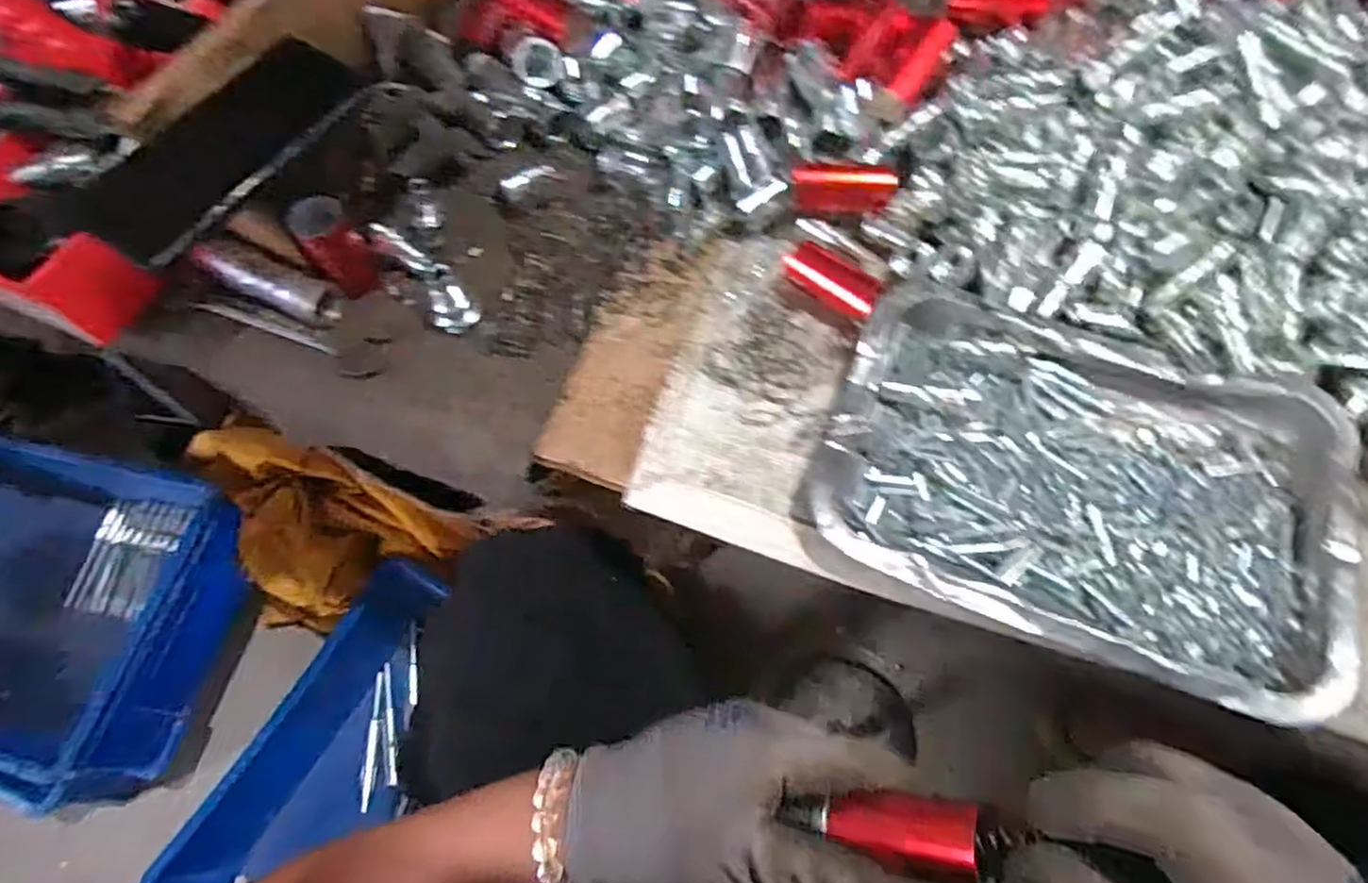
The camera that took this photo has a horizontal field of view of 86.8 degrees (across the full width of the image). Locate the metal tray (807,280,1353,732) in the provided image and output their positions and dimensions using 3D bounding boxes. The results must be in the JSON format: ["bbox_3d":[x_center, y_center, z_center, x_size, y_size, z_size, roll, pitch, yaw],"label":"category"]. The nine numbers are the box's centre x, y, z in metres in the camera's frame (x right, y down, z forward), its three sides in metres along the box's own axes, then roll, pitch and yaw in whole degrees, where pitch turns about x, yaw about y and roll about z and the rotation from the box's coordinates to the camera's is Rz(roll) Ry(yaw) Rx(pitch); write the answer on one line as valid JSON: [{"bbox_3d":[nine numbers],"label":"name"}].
[{"bbox_3d":[0.207,0.019,0.384,0.251,0.028,0.179,20,67,10],"label":"metal tray"}]

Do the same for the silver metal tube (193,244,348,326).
[{"bbox_3d":[-0.257,-0.099,0.444,0.088,0.019,0.023,21,67,-6],"label":"silver metal tube"}]

